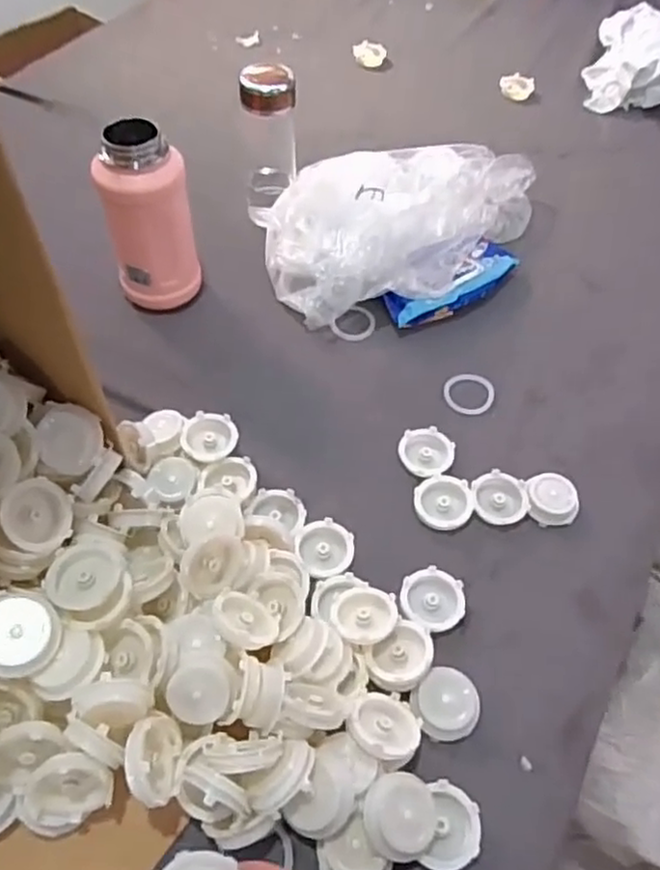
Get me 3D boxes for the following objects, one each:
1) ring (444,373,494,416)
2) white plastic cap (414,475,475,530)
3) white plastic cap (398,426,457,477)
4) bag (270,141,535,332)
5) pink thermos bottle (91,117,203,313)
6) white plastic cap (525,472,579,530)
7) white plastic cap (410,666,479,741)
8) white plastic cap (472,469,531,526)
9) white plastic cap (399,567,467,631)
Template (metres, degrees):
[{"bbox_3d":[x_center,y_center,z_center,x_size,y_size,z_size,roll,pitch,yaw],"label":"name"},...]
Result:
[{"bbox_3d":[0.161,-0.048,0.789,0.056,0.008,0.058,1,55,-2],"label":"ring"},{"bbox_3d":[0.115,0.068,0.688,0.058,0.017,0.054,1,55,-2],"label":"white plastic cap"},{"bbox_3d":[0.103,0.019,0.728,0.054,0.018,0.056,1,55,-2],"label":"white plastic cap"},{"bbox_3d":[0.095,-0.309,0.909,0.247,0.100,0.414,37,61,21],"label":"bag"},{"bbox_3d":[-0.206,-0.236,0.781,0.082,0.217,0.072,13,55,7],"label":"pink thermos bottle"},{"bbox_3d":[0.227,0.065,0.697,0.052,0.024,0.050,1,55,-2],"label":"white plastic cap"},{"bbox_3d":[0.099,0.224,0.571,0.055,0.021,0.051,1,55,-2],"label":"white plastic cap"},{"bbox_3d":[0.173,0.064,0.696,0.054,0.018,0.054,1,55,-2],"label":"white plastic cap"},{"bbox_3d":[0.094,0.149,0.626,0.057,0.018,0.059,1,55,-2],"label":"white plastic cap"}]

